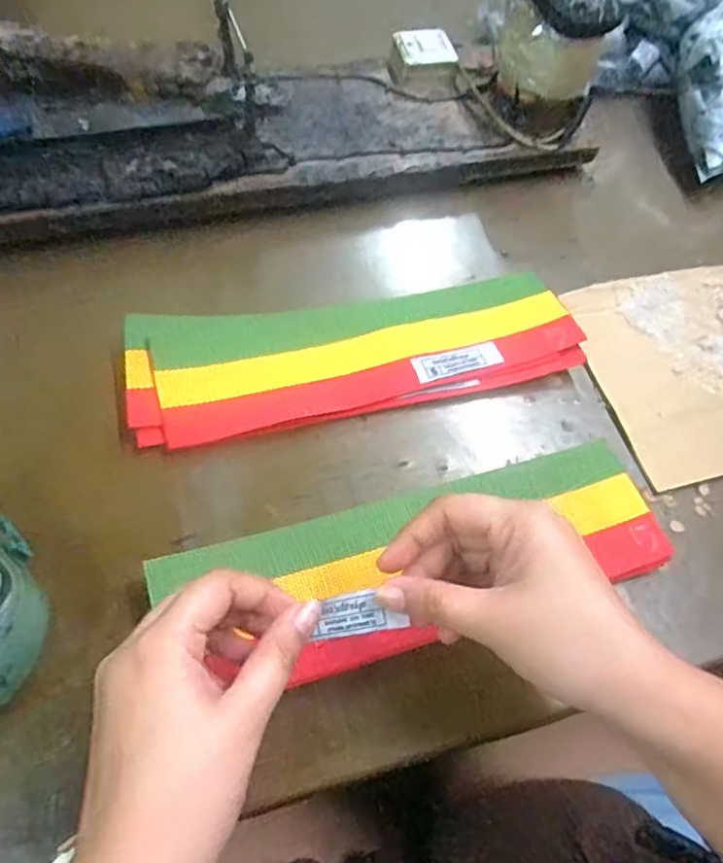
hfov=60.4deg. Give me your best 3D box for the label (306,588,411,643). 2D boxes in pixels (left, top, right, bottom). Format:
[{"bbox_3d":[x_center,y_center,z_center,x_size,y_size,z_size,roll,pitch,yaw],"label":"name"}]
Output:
[{"bbox_3d":[-0.002,0.083,0.281,0.038,0.004,0.021,-11,100,-5],"label":"label"}]

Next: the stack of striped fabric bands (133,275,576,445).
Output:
[{"bbox_3d":[-0.001,-0.054,0.405,0.285,0.024,0.088,-11,61,-10],"label":"stack of striped fabric bands"}]

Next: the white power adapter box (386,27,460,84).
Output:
[{"bbox_3d":[0.051,-0.318,0.526,0.054,0.023,0.042,-13,62,-12],"label":"white power adapter box"}]

